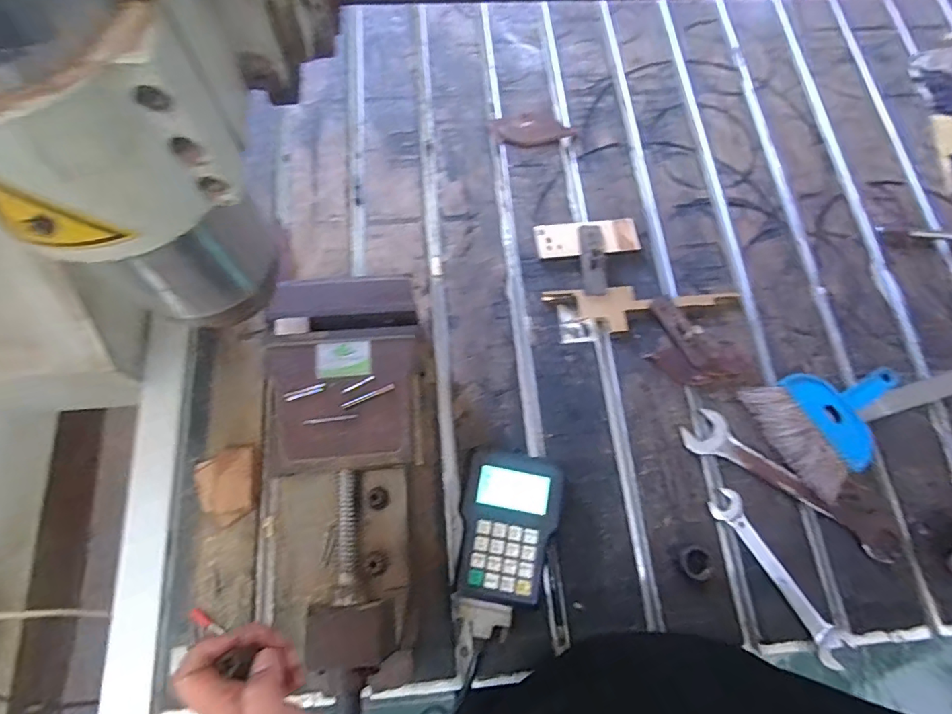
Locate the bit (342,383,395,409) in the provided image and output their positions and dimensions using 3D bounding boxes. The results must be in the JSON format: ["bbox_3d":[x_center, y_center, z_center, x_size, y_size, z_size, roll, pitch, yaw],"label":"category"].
[{"bbox_3d":[-0.102,0.037,0.472,0.051,0.004,0.005,-23,74,-10],"label":"bit"}]

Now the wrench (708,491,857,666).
[{"bbox_3d":[0.326,0.233,0.535,0.042,0.013,0.191,-32,75,-12],"label":"wrench"}]

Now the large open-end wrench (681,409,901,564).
[{"bbox_3d":[0.357,0.144,0.564,0.250,0.010,0.054,34,73,9],"label":"large open-end wrench"}]

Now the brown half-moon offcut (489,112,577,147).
[{"bbox_3d":[0.082,-0.328,0.713,0.119,0.009,0.048,-7,72,-5],"label":"brown half-moon offcut"}]

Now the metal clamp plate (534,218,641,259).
[{"bbox_3d":[0.144,-0.155,0.647,0.131,0.008,0.048,-6,71,-1],"label":"metal clamp plate"}]

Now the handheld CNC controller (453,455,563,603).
[{"bbox_3d":[0.033,0.178,0.526,0.101,0.036,0.149,11,71,2],"label":"handheld CNC controller"}]

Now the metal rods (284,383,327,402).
[{"bbox_3d":[-0.160,0.033,0.467,0.039,0.004,0.008,-19,73,-8],"label":"metal rods"}]

